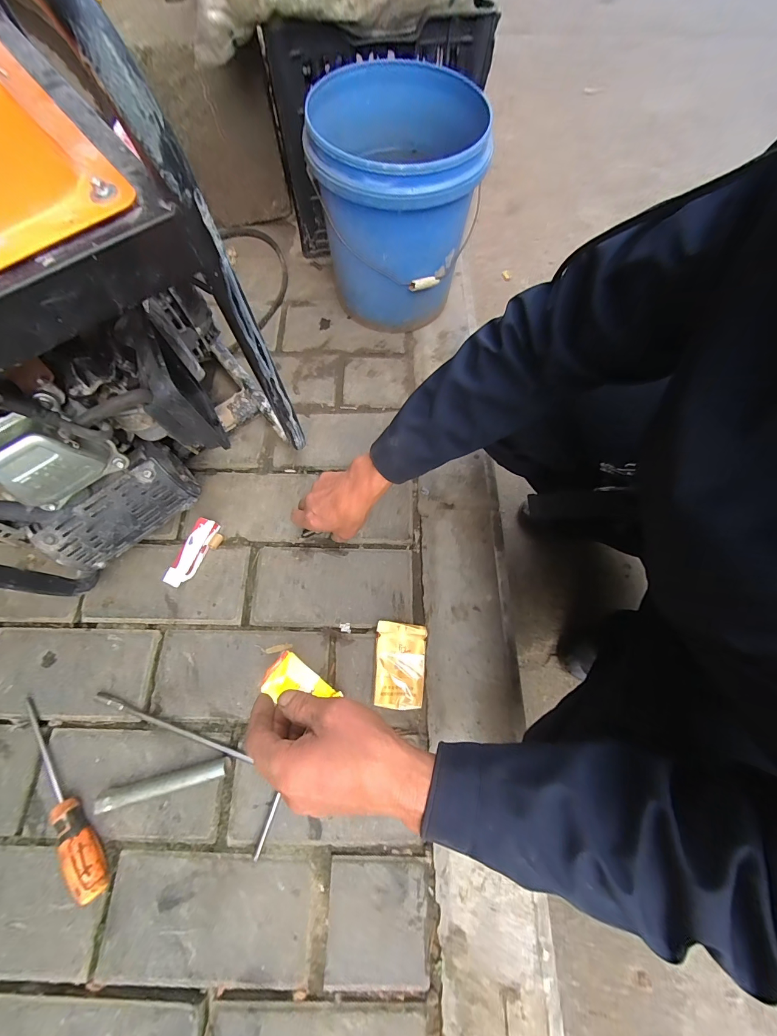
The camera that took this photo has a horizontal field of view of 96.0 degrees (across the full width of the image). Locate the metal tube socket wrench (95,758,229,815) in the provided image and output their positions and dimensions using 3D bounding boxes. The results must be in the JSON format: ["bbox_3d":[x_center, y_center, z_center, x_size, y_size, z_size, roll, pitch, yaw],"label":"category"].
[{"bbox_3d":[-0.273,0.322,0.425,0.148,0.025,0.018,-14,71,-5],"label":"metal tube socket wrench"}]

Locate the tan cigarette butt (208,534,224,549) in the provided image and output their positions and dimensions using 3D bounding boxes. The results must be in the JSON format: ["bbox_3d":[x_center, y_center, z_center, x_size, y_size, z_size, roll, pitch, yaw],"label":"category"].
[{"bbox_3d":[-0.262,0.036,0.534,0.013,0.012,0.024,19,72,6],"label":"tan cigarette butt"}]

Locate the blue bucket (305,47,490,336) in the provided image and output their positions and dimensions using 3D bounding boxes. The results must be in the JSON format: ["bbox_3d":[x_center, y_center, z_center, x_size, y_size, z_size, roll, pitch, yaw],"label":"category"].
[{"bbox_3d":[0.015,-0.510,0.597,0.257,0.265,0.273,-5,71,-2],"label":"blue bucket"}]

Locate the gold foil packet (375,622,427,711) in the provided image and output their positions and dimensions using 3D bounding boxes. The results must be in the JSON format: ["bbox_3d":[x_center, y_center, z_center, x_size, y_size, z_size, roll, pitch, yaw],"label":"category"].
[{"bbox_3d":[0.016,0.200,0.476,0.066,0.026,0.106,6,71,2],"label":"gold foil packet"}]

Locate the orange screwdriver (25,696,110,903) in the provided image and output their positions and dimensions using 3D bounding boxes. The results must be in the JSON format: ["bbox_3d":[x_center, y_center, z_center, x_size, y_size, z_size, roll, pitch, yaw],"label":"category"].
[{"bbox_3d":[-0.400,0.329,0.421,0.026,0.037,0.246,-37,75,-12],"label":"orange screwdriver"}]

